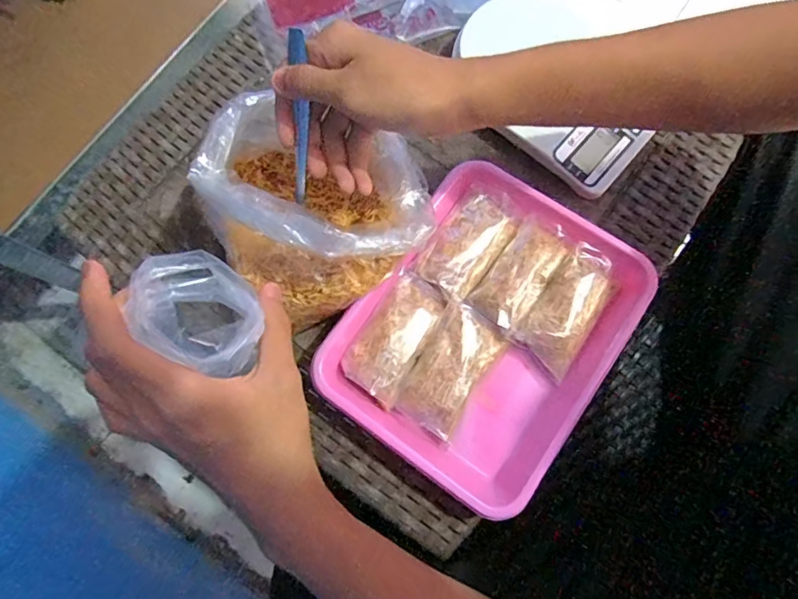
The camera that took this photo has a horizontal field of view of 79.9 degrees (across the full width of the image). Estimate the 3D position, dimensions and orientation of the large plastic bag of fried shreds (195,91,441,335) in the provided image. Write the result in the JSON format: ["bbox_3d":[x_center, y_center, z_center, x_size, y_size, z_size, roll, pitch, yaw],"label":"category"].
[{"bbox_3d":[-0.062,-0.062,0.337,0.156,0.085,0.121,15,78,5],"label":"large plastic bag of fried shreds"}]

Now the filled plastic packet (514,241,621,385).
[{"bbox_3d":[0.128,0.006,0.355,0.046,0.020,0.092,33,80,8],"label":"filled plastic packet"}]

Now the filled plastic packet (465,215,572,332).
[{"bbox_3d":[0.093,-0.021,0.358,0.041,0.015,0.088,36,80,9],"label":"filled plastic packet"}]

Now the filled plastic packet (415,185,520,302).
[{"bbox_3d":[0.055,-0.046,0.370,0.050,0.011,0.087,36,80,9],"label":"filled plastic packet"}]

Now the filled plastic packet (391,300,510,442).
[{"bbox_3d":[0.038,0.052,0.355,0.049,0.021,0.090,32,80,8],"label":"filled plastic packet"}]

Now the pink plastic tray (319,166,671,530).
[{"bbox_3d":[0.066,0.023,0.360,0.176,0.035,0.215,35,80,9],"label":"pink plastic tray"}]

